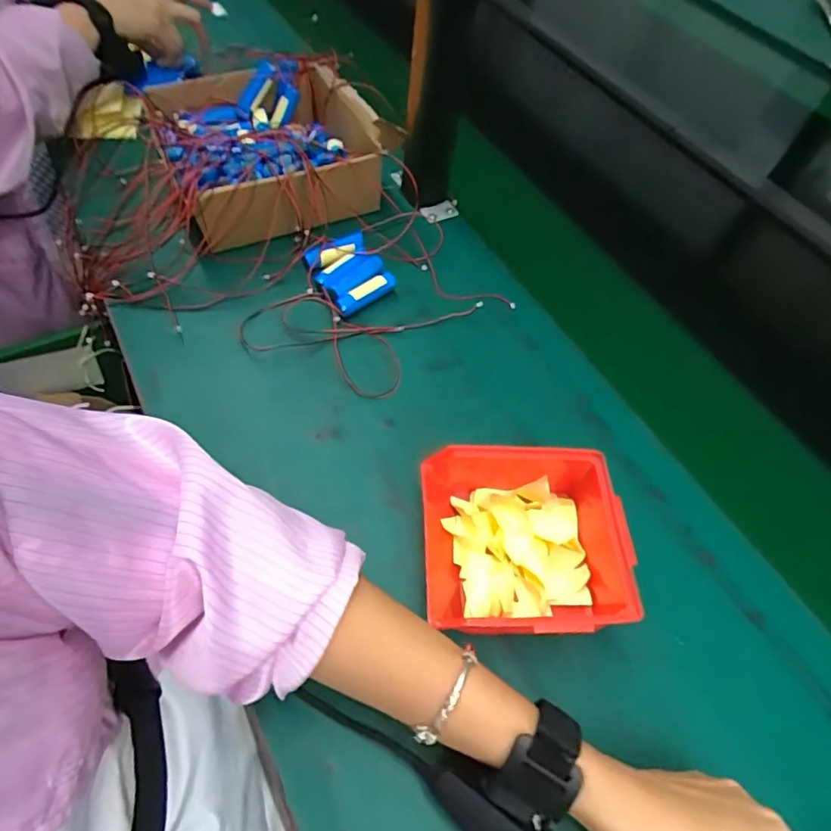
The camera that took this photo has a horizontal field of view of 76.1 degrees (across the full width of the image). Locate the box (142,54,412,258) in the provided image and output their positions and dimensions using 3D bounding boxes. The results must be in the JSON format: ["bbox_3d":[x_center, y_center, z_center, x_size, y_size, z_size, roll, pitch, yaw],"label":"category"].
[{"bbox_3d":[-0.156,-0.286,0.578,0.224,0.088,0.215,-27,64,-20],"label":"box"}]

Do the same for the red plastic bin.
[{"bbox_3d":[0.078,0.093,0.386,0.144,0.065,0.125,3,57,-3],"label":"red plastic bin"}]

